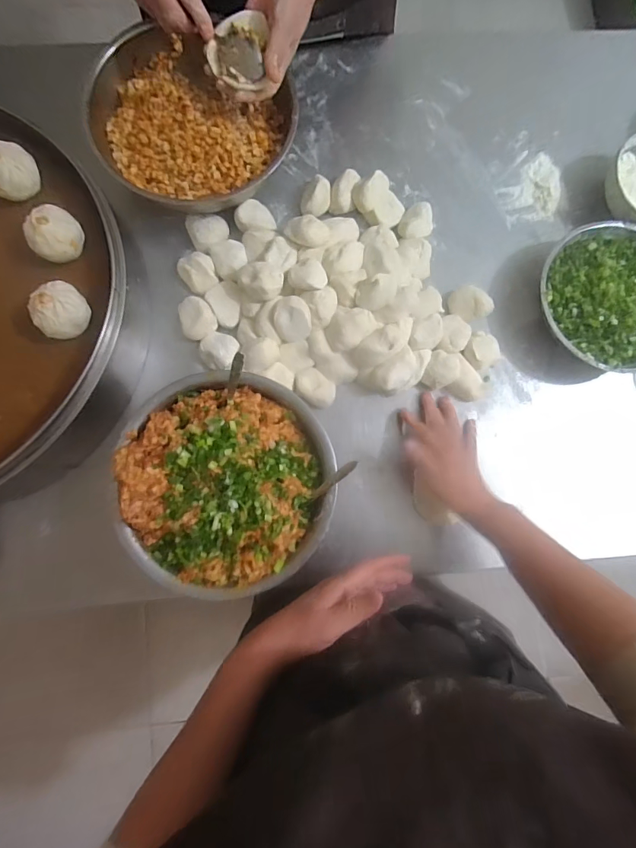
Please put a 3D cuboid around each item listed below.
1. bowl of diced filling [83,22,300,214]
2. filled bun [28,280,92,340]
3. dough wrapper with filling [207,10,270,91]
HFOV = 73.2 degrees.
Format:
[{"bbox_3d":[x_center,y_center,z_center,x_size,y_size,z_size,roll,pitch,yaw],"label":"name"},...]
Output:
[{"bbox_3d":[-0.161,-0.400,0.569,0.255,0.079,0.240,0,84,-2],"label":"bowl of diced filling"},{"bbox_3d":[-0.284,-0.125,0.475,0.051,0.034,0.059,26,83,1],"label":"filled bun"},{"bbox_3d":[-0.085,-0.426,0.497,0.070,0.029,0.069,3,107,11],"label":"dough wrapper with filling"}]

